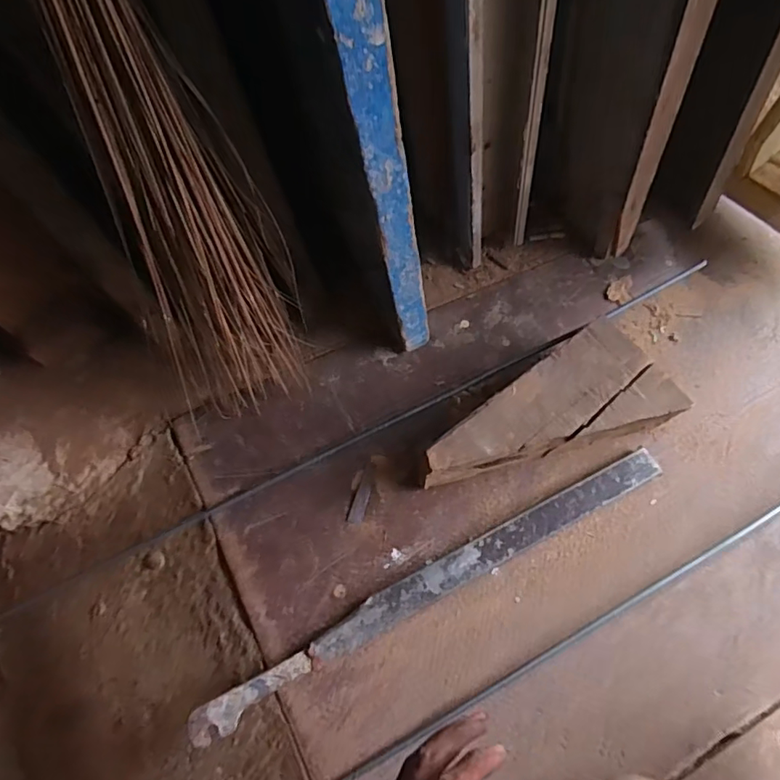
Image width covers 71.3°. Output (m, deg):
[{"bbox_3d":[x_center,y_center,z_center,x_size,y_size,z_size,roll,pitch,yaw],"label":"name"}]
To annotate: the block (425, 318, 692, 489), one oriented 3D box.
[{"bbox_3d":[0.164,0.032,0.600,0.277,0.081,0.119,-22,66,-11],"label":"block"}]

